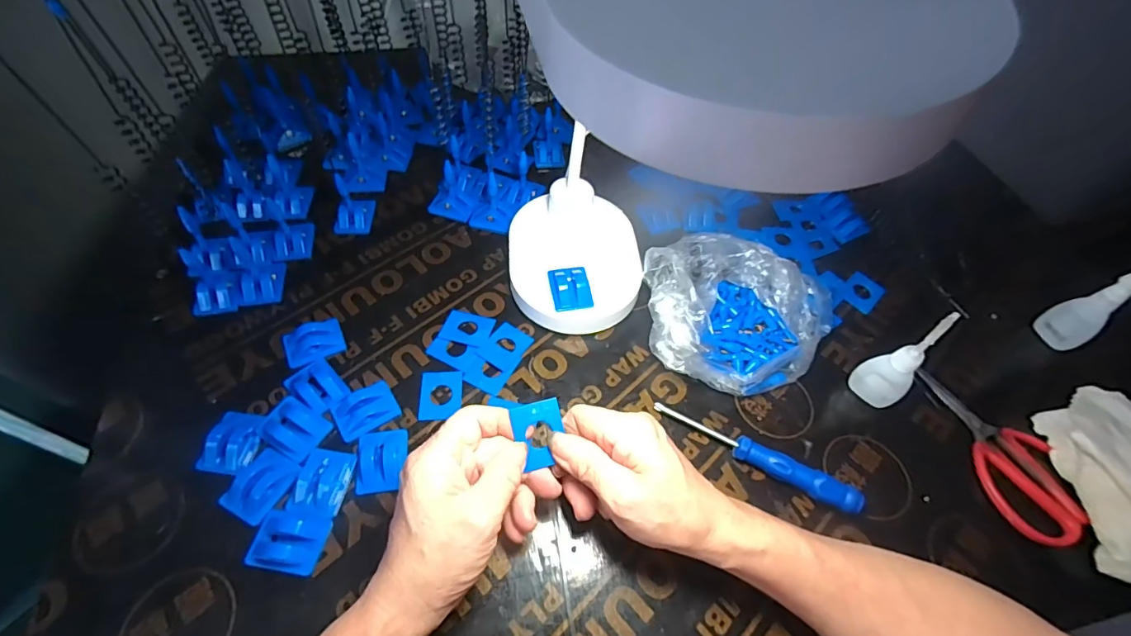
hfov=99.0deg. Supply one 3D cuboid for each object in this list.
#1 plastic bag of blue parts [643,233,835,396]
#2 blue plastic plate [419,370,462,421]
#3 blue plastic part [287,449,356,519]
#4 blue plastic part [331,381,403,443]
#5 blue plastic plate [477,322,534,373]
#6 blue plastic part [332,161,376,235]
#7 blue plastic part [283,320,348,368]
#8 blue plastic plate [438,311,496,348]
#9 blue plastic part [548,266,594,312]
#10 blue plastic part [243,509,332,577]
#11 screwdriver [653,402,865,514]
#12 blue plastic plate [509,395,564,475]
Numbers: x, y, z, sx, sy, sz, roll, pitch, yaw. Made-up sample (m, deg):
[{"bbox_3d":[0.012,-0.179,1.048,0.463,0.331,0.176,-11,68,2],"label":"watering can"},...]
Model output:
[{"bbox_3d":[0.149,-0.015,0.412,0.162,0.060,0.153,1,56,-3],"label":"plastic bag of blue parts"},{"bbox_3d":[-0.098,0.060,0.380,0.032,0.004,0.039,-3,56,-5],"label":"blue plastic plate"},{"bbox_3d":[-0.171,0.115,0.339,0.033,0.008,0.045,7,56,2],"label":"blue plastic part"},{"bbox_3d":[-0.151,0.069,0.366,0.044,0.009,0.034,-30,63,-21],"label":"blue plastic part"},{"bbox_3d":[-0.051,0.023,0.408,0.032,0.004,0.040,33,60,18],"label":"blue plastic plate"},{"bbox_3d":[-0.207,-0.113,0.463,0.030,0.054,0.038,4,56,-1],"label":"blue plastic part"},{"bbox_3d":[-0.208,0.019,0.398,0.045,0.009,0.039,-19,59,-15],"label":"blue plastic part"},{"bbox_3d":[-0.084,0.008,0.416,0.041,0.004,0.032,14,56,6],"label":"blue plastic plate"},{"bbox_3d":[0.005,-0.026,0.411,0.033,0.011,0.038,-7,57,-8],"label":"blue plastic part"},{"bbox_3d":[-0.181,0.146,0.316,0.045,0.007,0.035,8,56,2],"label":"blue plastic part"},{"bbox_3d":[0.140,0.101,0.360,0.151,0.021,0.016,27,59,14],"label":"screwdriver"},{"bbox_3d":[-0.016,0.074,0.311,0.029,0.004,0.041,-11,84,-7],"label":"blue plastic plate"}]

